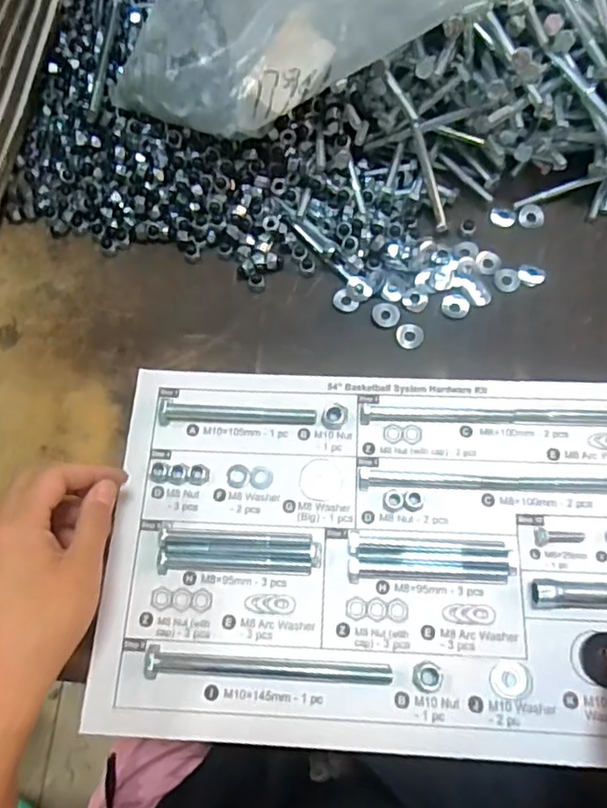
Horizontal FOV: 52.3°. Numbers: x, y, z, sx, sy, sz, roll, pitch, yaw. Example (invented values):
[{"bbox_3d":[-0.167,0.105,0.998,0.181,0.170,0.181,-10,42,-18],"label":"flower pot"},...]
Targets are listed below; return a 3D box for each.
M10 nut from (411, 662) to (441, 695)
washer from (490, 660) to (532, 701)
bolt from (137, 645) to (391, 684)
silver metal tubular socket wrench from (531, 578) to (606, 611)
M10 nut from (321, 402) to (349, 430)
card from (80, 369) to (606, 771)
[{"bbox_3d":[0.076,0.166,0.376,0.018,0.005,0.018,10,70,6],"label":"M10 nut"},{"bbox_3d":[0.126,0.167,0.374,0.023,0.004,0.021,10,70,6],"label":"washer"},{"bbox_3d":[-0.022,0.160,0.379,0.149,0.015,0.016,0,69,3],"label":"bolt"},{"bbox_3d":[0.187,0.118,0.380,0.088,0.013,0.017,2,69,4],"label":"silver metal tubular socket wrench"},{"bbox_3d":[0.022,0.008,0.438,0.018,0.008,0.019,-1,69,2],"label":"M10 nut"},{"bbox_3d":[0.070,0.093,0.405,0.388,0.012,0.239,2,69,3],"label":"card"}]

